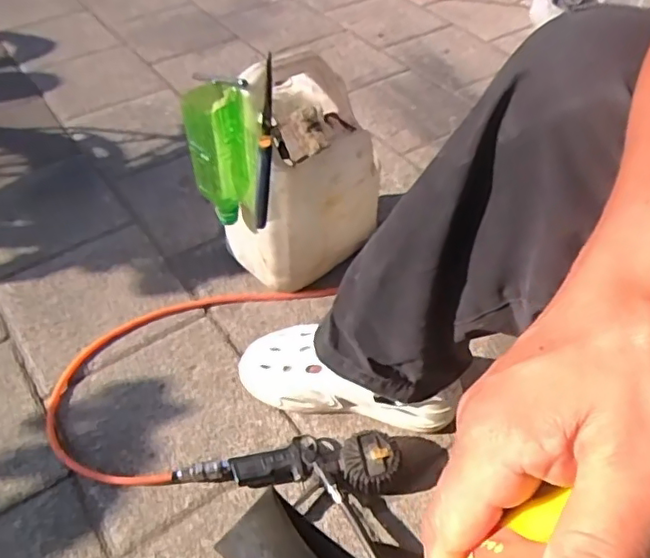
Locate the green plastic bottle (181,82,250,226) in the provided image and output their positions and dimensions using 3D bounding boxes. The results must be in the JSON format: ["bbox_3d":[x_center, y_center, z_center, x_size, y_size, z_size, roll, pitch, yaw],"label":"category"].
[{"bbox_3d":[-0.132,-0.158,0.716,0.066,0.166,0.073,-11,49,-12],"label":"green plastic bottle"}]

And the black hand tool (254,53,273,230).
[{"bbox_3d":[-0.067,-0.152,0.666,0.013,0.187,0.029,5,7,2],"label":"black hand tool"}]

